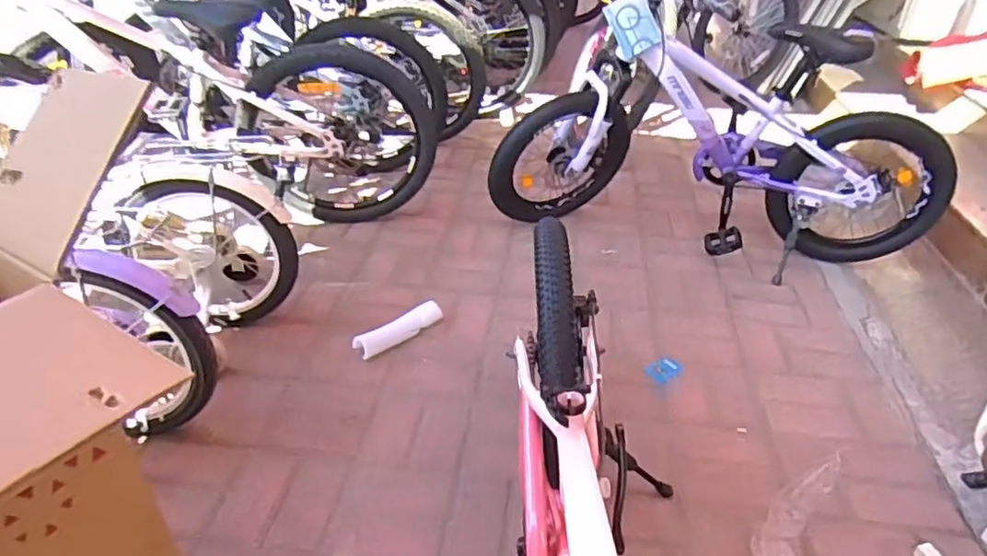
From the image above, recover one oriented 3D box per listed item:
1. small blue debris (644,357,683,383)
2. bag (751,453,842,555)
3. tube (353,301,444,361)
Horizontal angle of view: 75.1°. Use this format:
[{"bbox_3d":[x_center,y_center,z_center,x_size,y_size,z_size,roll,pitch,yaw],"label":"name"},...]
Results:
[{"bbox_3d":[0.395,0.210,1.481,0.096,0.011,0.058,-18,39,-29],"label":"small blue debris"},{"bbox_3d":[0.512,0.453,1.071,0.138,0.026,0.459,14,35,16],"label":"bag"},{"bbox_3d":[-0.212,0.118,1.475,0.236,0.048,0.050,-25,43,-36],"label":"tube"}]

